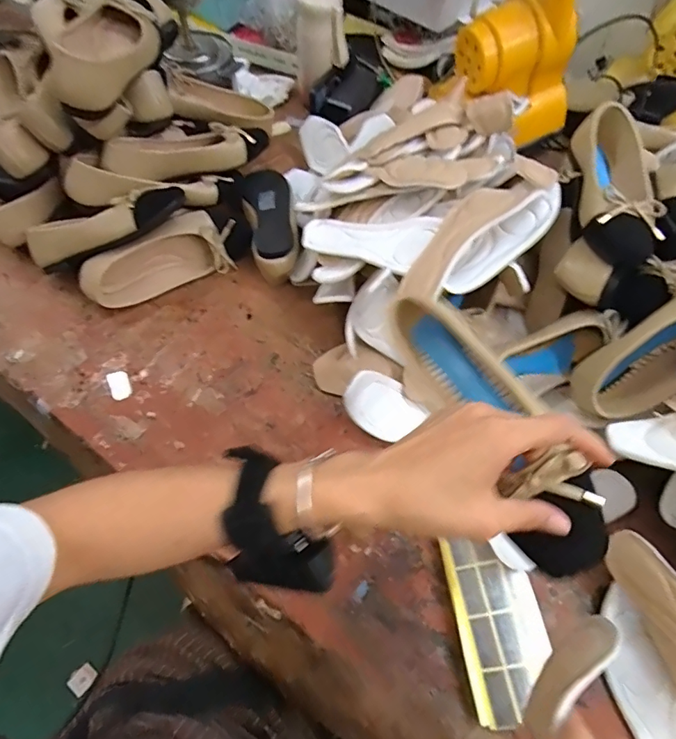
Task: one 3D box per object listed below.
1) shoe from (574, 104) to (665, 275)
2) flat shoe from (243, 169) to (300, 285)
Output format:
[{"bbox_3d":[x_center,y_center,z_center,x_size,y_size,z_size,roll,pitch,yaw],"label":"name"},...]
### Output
[{"bbox_3d":[0.313,-0.207,0.530,0.071,0.072,0.195,9,59,3],"label":"shoe"},{"bbox_3d":[-0.095,-0.219,0.676,0.072,0.053,0.208,-9,59,-8],"label":"flat shoe"}]

